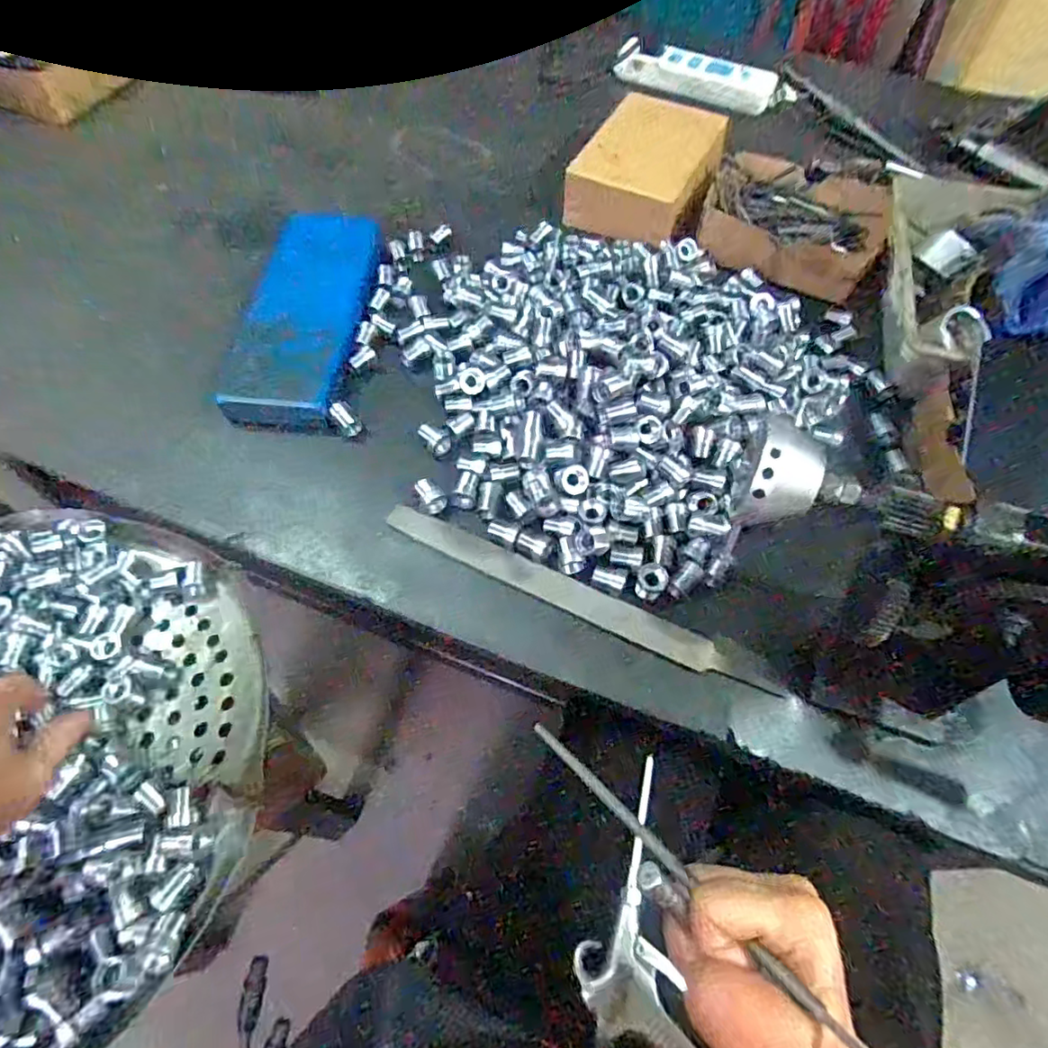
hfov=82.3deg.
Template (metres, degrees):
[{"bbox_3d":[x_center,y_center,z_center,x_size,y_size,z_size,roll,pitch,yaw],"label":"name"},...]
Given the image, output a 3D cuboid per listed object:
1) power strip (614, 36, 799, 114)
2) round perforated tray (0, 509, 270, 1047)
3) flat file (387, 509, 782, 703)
[{"bbox_3d":[0.233,-0.574,0.774,0.230,0.037,0.048,24,62,11],"label":"power strip"},{"bbox_3d":[-0.361,0.161,0.391,0.354,0.059,0.370,1,60,-2],"label":"round perforated tray"},{"bbox_3d":[0.034,0.050,0.425,0.293,0.008,0.022,24,62,11],"label":"flat file"}]

